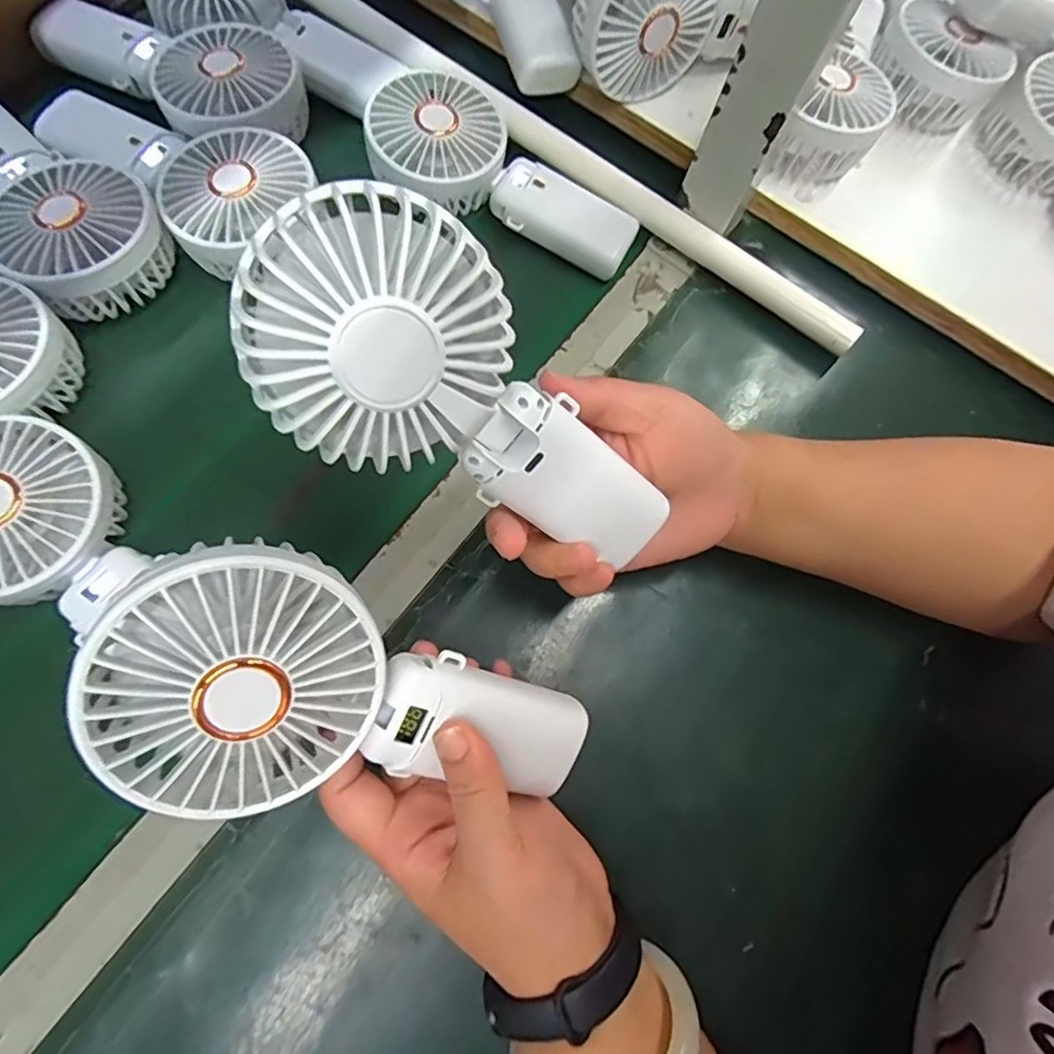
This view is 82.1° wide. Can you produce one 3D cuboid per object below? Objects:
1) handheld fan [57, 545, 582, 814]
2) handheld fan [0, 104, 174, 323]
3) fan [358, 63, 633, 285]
[{"bbox_3d":[-0.065,0.071,0.230,0.177,0.046,0.086,35,83,-33],"label":"handheld fan"},{"bbox_3d":[-0.287,-0.194,0.353,0.180,0.040,0.082,41,74,12],"label":"handheld fan"},{"bbox_3d":[-0.015,-0.222,0.393,0.182,0.038,0.087,29,71,-6],"label":"fan"}]

